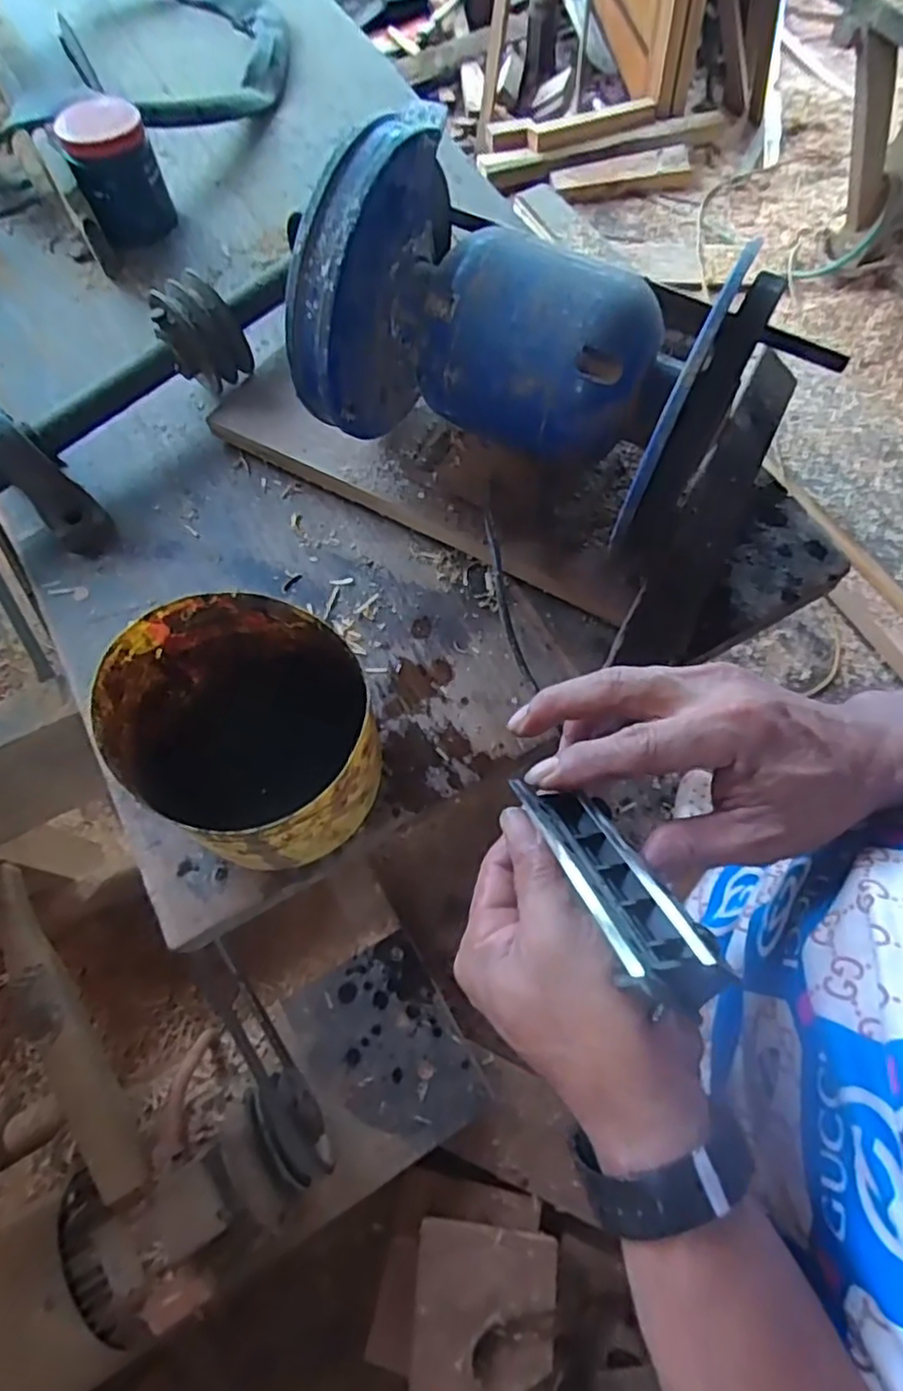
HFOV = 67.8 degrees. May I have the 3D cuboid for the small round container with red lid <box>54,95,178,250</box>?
[{"bbox_3d":[-0.373,-0.583,0.749,0.087,0.120,0.082,0,67,1],"label":"small round container with red lid"}]

